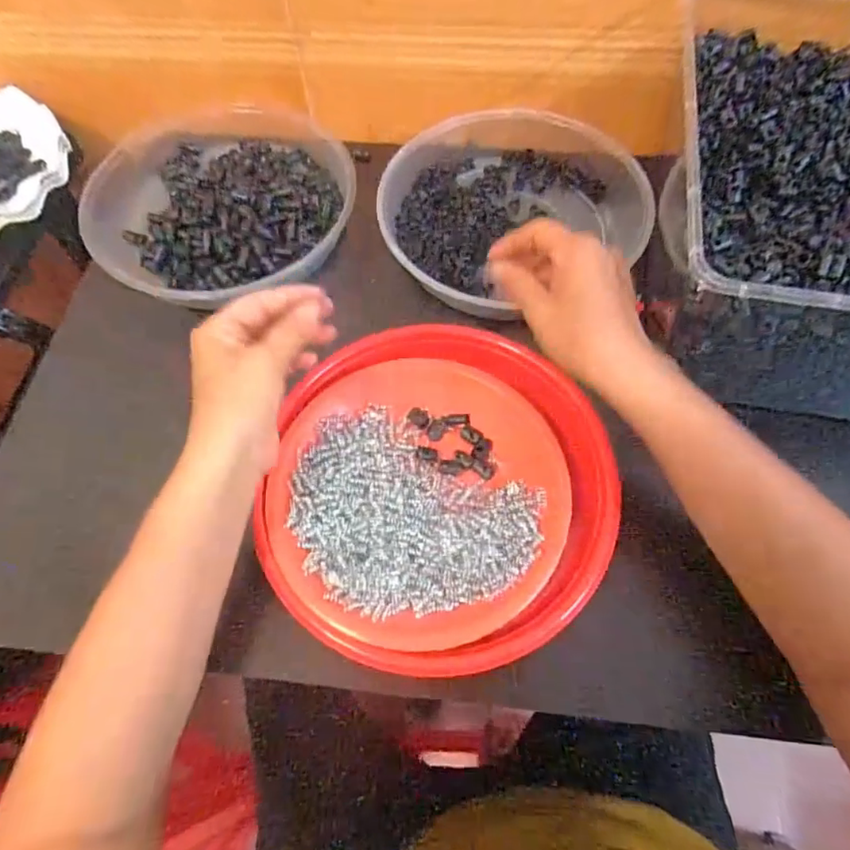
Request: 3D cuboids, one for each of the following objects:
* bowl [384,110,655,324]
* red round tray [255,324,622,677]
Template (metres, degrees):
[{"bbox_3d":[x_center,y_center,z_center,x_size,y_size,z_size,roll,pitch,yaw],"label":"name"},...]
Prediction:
[{"bbox_3d":[0.069,-0.204,0.484,0.223,0.042,0.210,-1,64,1],"label":"bowl"},{"bbox_3d":[0.012,0.031,0.373,0.222,0.030,0.244,-1,64,1],"label":"red round tray"}]

